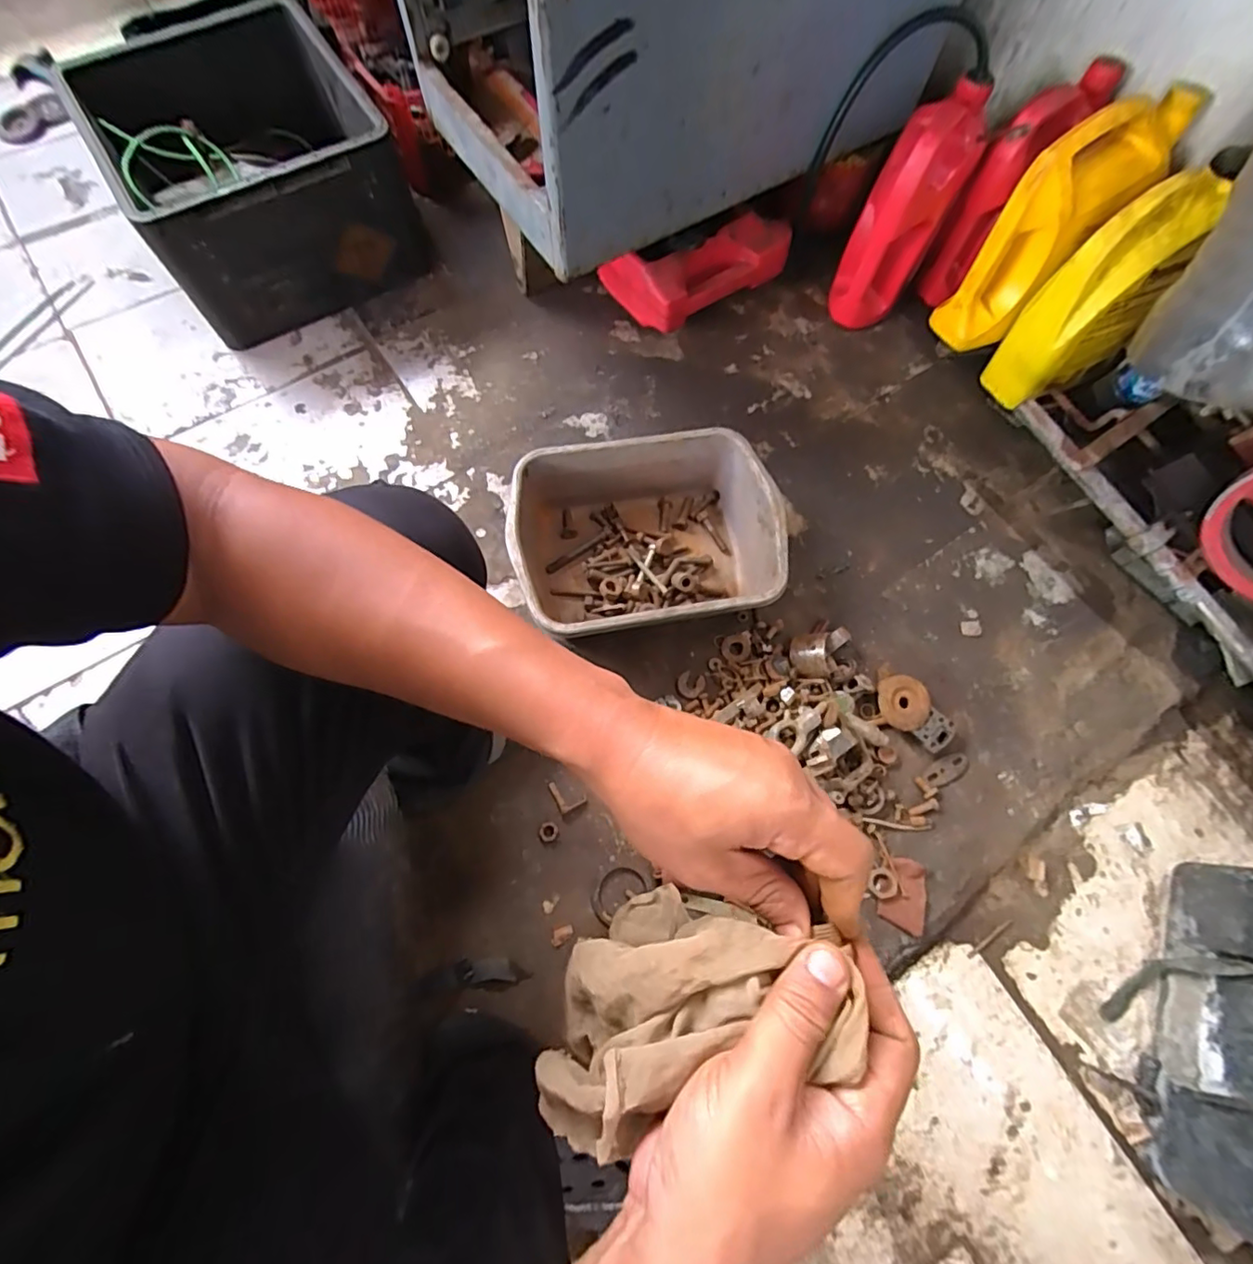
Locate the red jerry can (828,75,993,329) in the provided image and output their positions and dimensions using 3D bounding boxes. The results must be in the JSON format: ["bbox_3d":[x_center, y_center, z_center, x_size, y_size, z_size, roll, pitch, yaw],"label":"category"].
[{"bbox_3d":[0.399,-0.594,0.851,0.111,0.315,0.112,0,72,-1],"label":"red jerry can"}]

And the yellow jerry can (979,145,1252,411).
[{"bbox_3d":[0.662,-0.460,0.789,0.141,0.285,0.111,-26,74,-11],"label":"yellow jerry can"}]

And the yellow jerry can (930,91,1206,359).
[{"bbox_3d":[0.601,-0.563,0.802,0.180,0.280,0.106,-36,76,-13],"label":"yellow jerry can"}]

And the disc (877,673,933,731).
[{"bbox_3d":[0.372,0.094,0.758,0.062,0.011,0.073,-16,72,12],"label":"disc"}]

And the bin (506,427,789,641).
[{"bbox_3d":[0.027,-0.125,0.792,0.350,0.114,0.264,-10,72,-5],"label":"bin"}]

